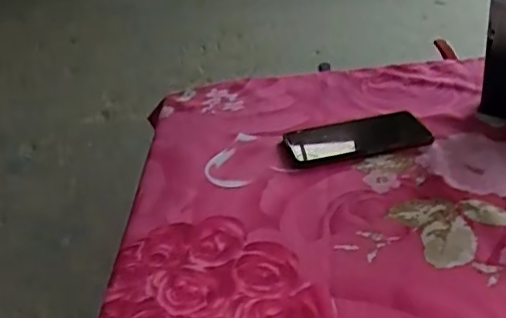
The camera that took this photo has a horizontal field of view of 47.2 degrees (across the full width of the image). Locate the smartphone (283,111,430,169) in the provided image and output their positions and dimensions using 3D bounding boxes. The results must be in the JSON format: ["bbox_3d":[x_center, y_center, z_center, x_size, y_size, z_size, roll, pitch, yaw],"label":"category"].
[{"bbox_3d":[0.124,-0.024,0.674,0.161,0.011,0.079,-11,31,-7],"label":"smartphone"}]

